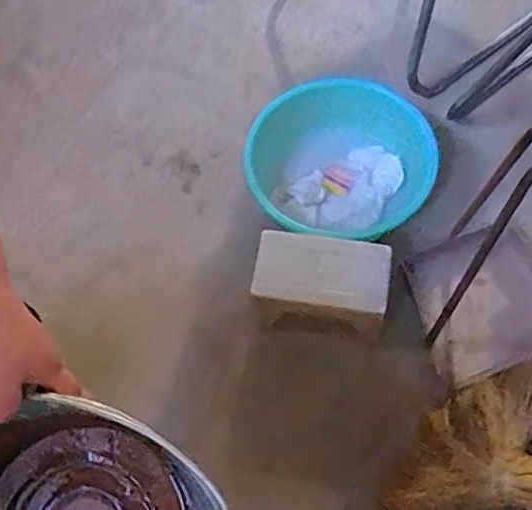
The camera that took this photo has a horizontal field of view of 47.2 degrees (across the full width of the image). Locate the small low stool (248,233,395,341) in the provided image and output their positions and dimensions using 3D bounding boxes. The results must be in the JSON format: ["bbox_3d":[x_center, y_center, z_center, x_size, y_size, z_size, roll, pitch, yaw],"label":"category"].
[{"bbox_3d":[0.099,0.054,1.115,0.236,0.141,0.134,12,66,9],"label":"small low stool"}]

